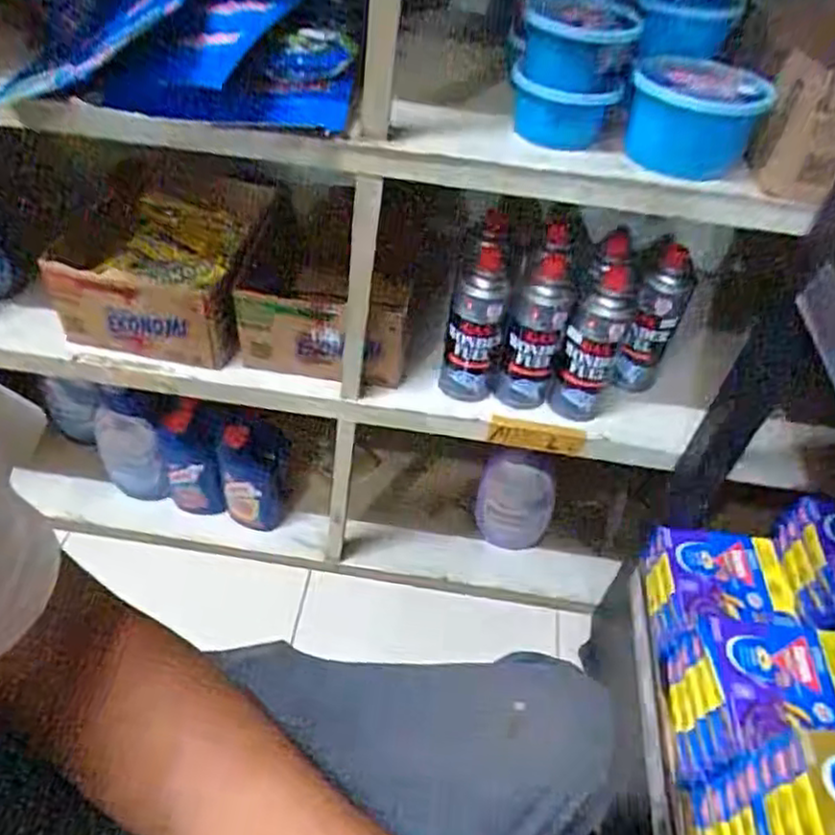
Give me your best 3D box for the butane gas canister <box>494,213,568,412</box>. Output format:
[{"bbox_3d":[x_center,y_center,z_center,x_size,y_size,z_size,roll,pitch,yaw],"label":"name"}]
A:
[{"bbox_3d":[0.132,-0.112,0.773,0.060,0.225,0.056,10,47,4],"label":"butane gas canister"}]

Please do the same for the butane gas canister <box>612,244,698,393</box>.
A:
[{"bbox_3d":[0.276,-0.108,0.813,0.054,0.193,0.043,22,49,14],"label":"butane gas canister"}]

